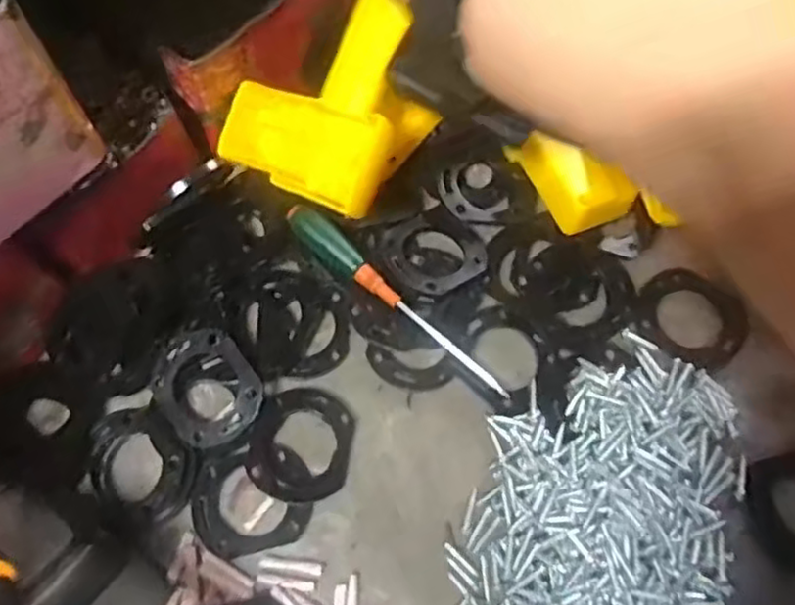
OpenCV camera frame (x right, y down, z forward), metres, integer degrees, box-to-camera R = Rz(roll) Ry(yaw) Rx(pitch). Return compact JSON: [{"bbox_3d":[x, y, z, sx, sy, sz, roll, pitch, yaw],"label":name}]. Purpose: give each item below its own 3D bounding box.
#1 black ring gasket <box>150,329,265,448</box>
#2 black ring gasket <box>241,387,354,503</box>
[{"bbox_3d":[-0.098,0.044,0.360,0.050,0.008,0.060,-40,77,4],"label":"black ring gasket"},{"bbox_3d":[-0.047,0.072,0.355,0.051,0.010,0.056,0,66,0],"label":"black ring gasket"}]

